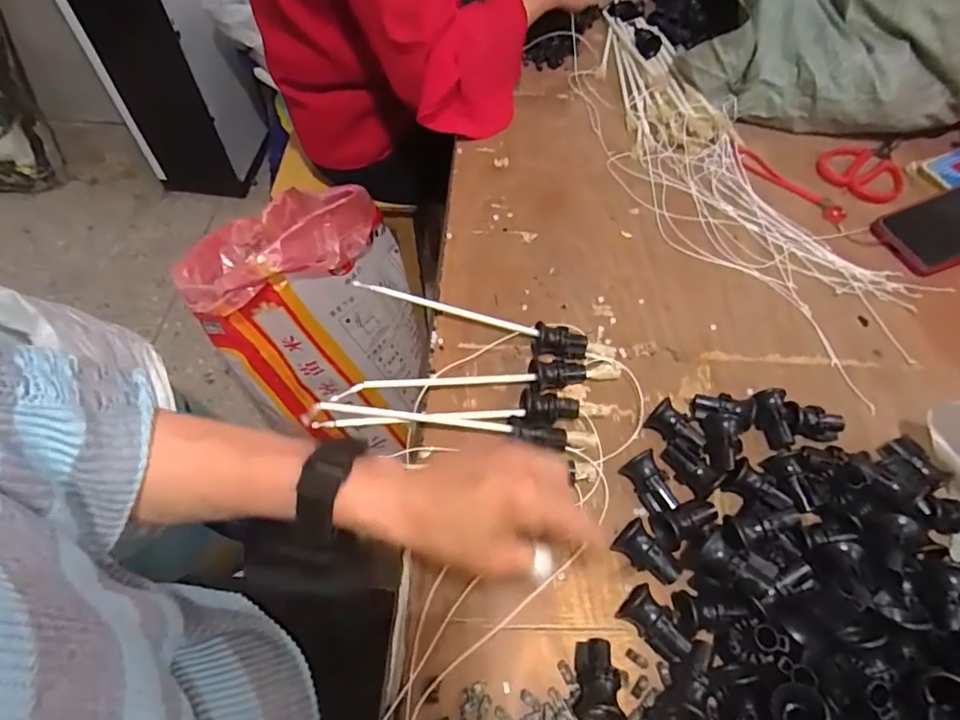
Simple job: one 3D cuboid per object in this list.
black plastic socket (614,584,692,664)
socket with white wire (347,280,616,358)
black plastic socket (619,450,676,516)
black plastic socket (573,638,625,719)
[{"bbox_3d":[0.121,0.180,0.377,0.048,0.027,0.023,39,64,22],"label":"black plastic socket"},{"bbox_3d":[0.004,-0.034,0.506,0.238,0.032,0.025,14,57,8],"label":"socket with white wire"},{"bbox_3d":[0.135,0.095,0.428,0.027,0.026,0.045,-21,60,-15],"label":"black plastic socket"},{"bbox_3d":[0.076,0.207,0.356,0.026,0.030,0.049,4,57,1],"label":"black plastic socket"}]

